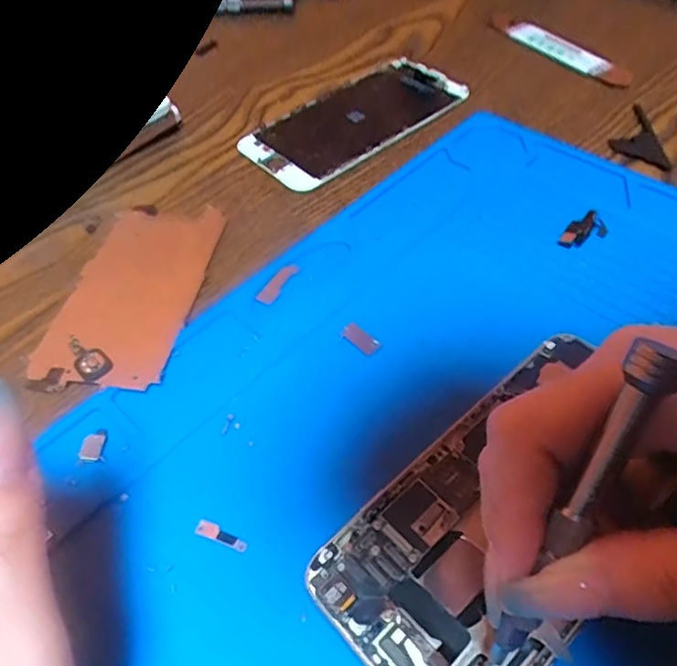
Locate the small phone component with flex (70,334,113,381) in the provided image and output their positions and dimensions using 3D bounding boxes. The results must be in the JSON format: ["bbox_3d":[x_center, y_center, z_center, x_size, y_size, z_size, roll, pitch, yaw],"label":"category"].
[{"bbox_3d":[-0.102,0.009,0.234,0.012,0.004,0.023,-37,58,-23],"label":"small phone component with flex"}]

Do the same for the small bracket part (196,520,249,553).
[{"bbox_3d":[-0.038,0.067,0.188,0.019,0.004,0.005,17,52,18],"label":"small bracket part"}]

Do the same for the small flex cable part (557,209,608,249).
[{"bbox_3d":[0.113,-0.047,0.263,0.029,0.004,0.014,-36,58,-22],"label":"small flex cable part"}]

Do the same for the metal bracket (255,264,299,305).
[{"bbox_3d":[-0.027,-0.023,0.256,0.009,0.004,0.025,21,56,19],"label":"metal bracket"}]

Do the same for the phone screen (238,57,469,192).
[{"bbox_3d":[0.010,-0.127,0.335,0.134,0.004,0.065,-36,58,-22],"label":"phone screen"}]

